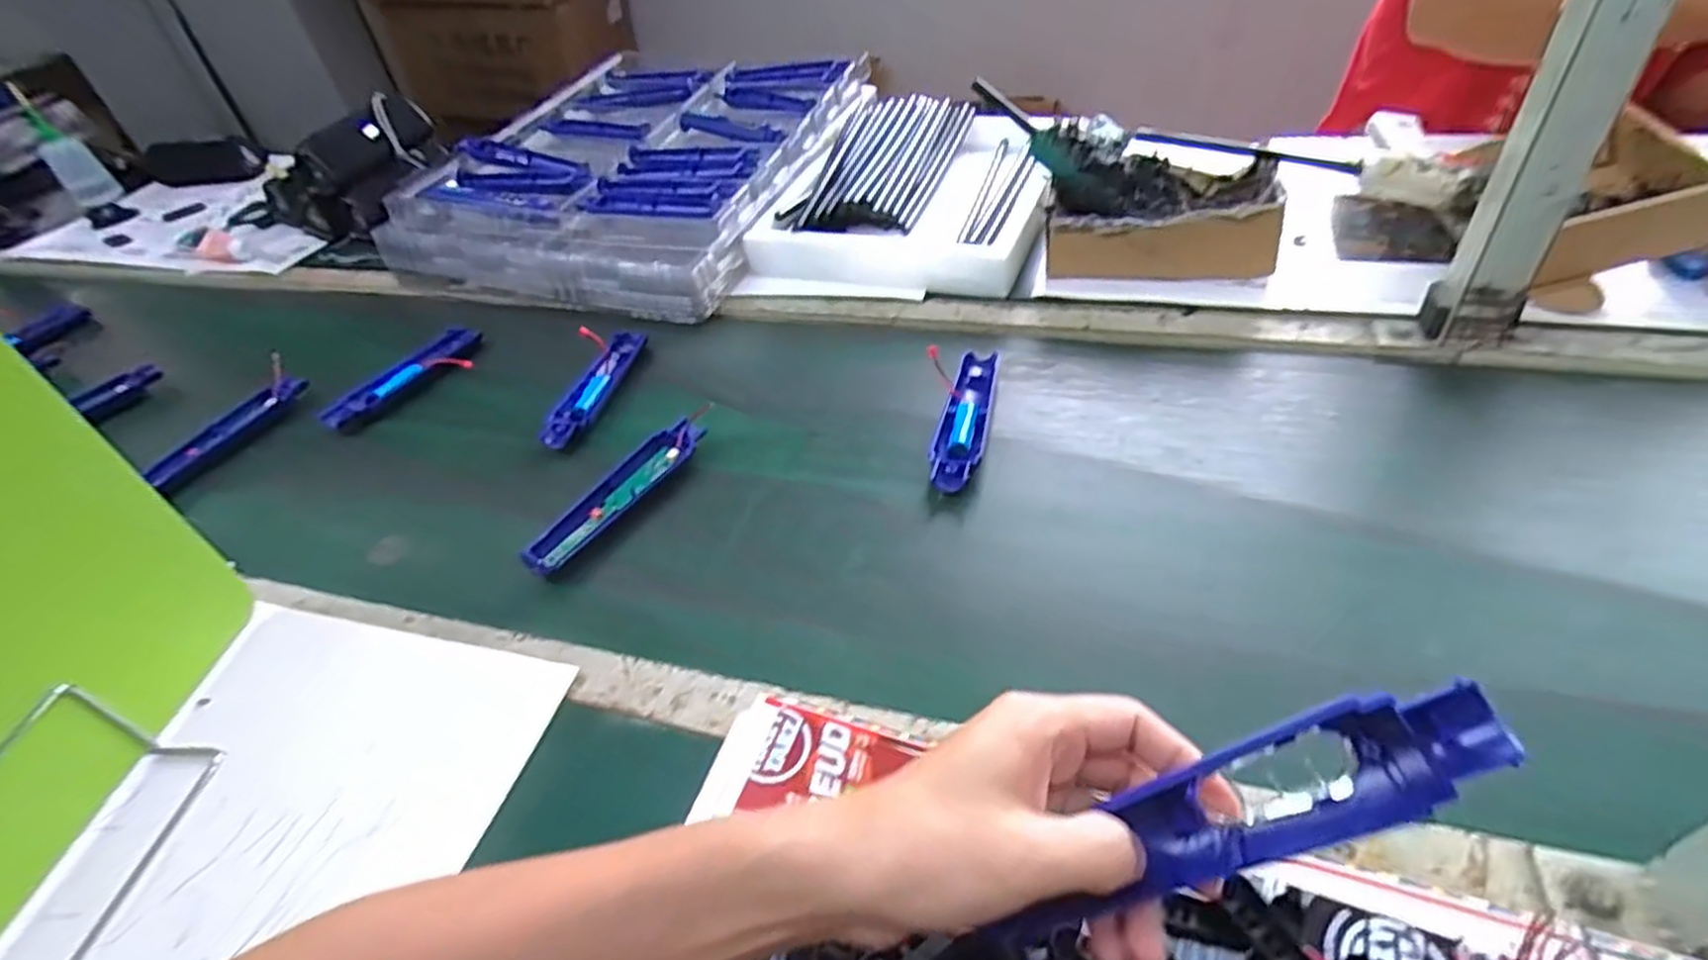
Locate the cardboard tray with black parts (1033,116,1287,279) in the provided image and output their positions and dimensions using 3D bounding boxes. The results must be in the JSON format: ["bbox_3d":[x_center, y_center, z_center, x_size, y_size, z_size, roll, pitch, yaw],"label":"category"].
[{"bbox_3d":[0.292,-0.283,0.760,0.221,0.097,0.219,6,44,15],"label":"cardboard tray with black parts"}]

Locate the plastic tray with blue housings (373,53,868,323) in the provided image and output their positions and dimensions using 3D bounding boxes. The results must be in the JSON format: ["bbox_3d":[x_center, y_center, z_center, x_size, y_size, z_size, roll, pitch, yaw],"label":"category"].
[{"bbox_3d":[-0.269,-0.425,1.001,0.448,0.088,0.580,7,45,16],"label":"plastic tray with blue housings"}]

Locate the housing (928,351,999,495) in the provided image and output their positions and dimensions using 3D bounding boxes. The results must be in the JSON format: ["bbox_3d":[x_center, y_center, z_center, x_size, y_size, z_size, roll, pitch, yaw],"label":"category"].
[{"bbox_3d":[0.090,-0.053,0.618,0.037,0.020,0.169,7,45,16],"label":"housing"}]

